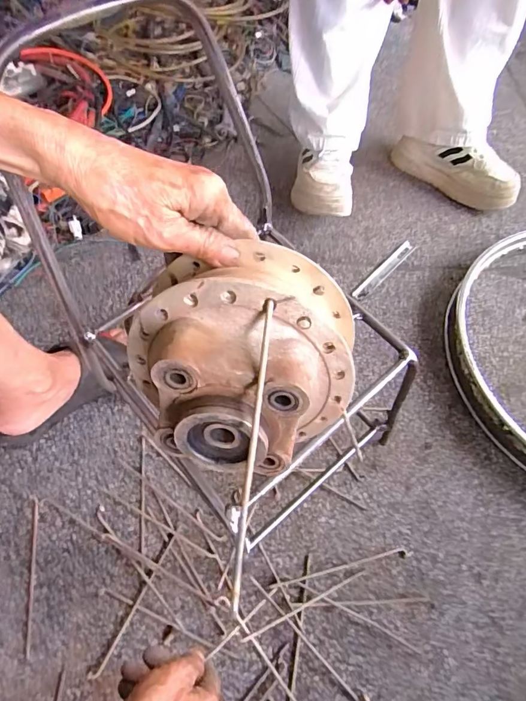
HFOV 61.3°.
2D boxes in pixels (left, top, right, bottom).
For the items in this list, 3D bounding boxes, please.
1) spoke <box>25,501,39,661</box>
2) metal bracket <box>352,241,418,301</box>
[{"bbox_3d":[-0.270,0.258,0.517,0.006,0.004,0.165,-8,61,-8],"label":"spoke"},{"bbox_3d":[0.211,-0.140,0.762,0.024,0.013,0.168,40,65,17],"label":"metal bracket"}]

